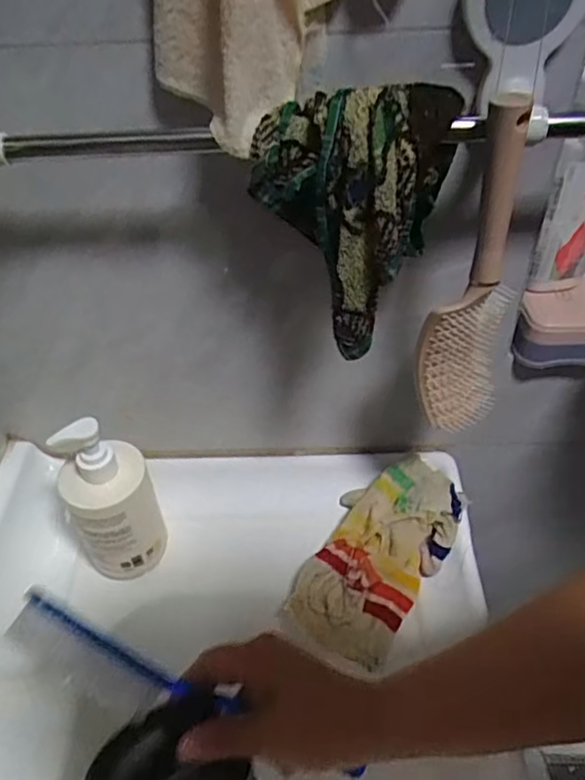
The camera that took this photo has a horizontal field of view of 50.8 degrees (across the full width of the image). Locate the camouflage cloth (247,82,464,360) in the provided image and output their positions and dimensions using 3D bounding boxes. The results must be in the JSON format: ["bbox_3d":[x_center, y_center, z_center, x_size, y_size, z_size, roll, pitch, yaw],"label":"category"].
[{"bbox_3d":[0.041,-0.115,0.419,0.108,0.164,0.093,18,47,20],"label":"camouflage cloth"}]

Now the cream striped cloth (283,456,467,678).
[{"bbox_3d":[0.078,0.154,0.596,0.118,0.050,0.208,30,75,30],"label":"cream striped cloth"}]

